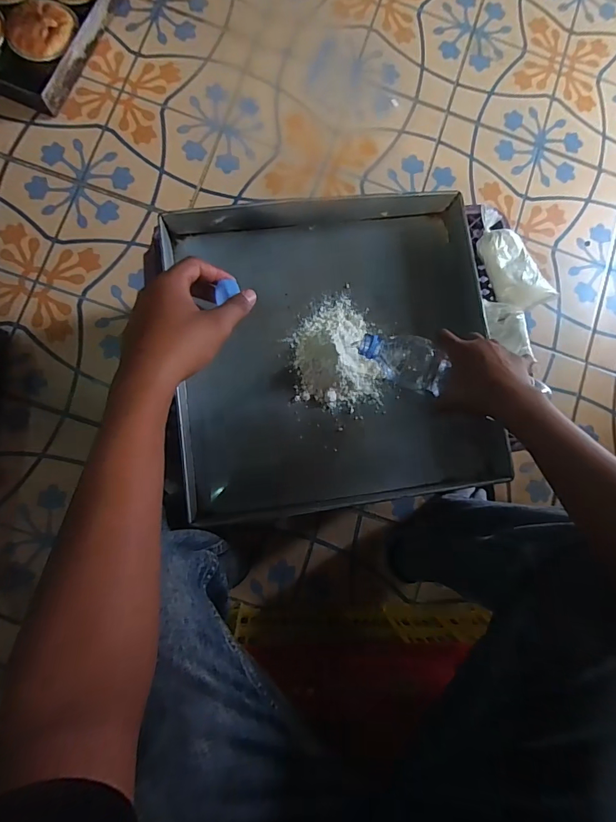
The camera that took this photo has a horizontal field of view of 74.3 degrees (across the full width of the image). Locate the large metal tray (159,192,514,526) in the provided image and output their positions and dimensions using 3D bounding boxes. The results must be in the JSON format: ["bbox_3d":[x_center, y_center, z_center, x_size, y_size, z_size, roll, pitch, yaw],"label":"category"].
[{"bbox_3d":[0.037,-0.096,0.617,0.455,0.058,0.473,-6,83,-7],"label":"large metal tray"}]

